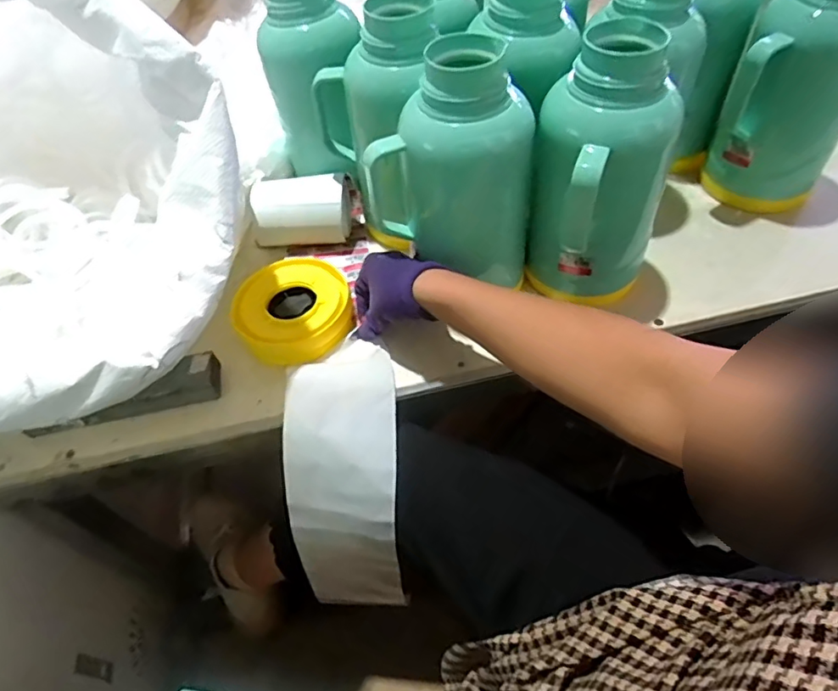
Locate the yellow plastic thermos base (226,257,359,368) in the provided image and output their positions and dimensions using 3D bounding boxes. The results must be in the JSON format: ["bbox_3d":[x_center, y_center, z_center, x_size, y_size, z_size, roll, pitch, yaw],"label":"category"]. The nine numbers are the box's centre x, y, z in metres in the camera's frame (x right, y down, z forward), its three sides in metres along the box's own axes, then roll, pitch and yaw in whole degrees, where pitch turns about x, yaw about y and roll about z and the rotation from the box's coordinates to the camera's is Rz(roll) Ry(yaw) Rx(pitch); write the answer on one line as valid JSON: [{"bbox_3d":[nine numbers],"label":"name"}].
[{"bbox_3d":[-0.142,-0.041,0.623,0.126,0.038,0.130,-3,52,4],"label":"yellow plastic thermos base"}]

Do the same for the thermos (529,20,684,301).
[{"bbox_3d":[0.172,-0.155,0.534,0.122,0.240,0.129,18,56,19],"label":"thermos"}]

